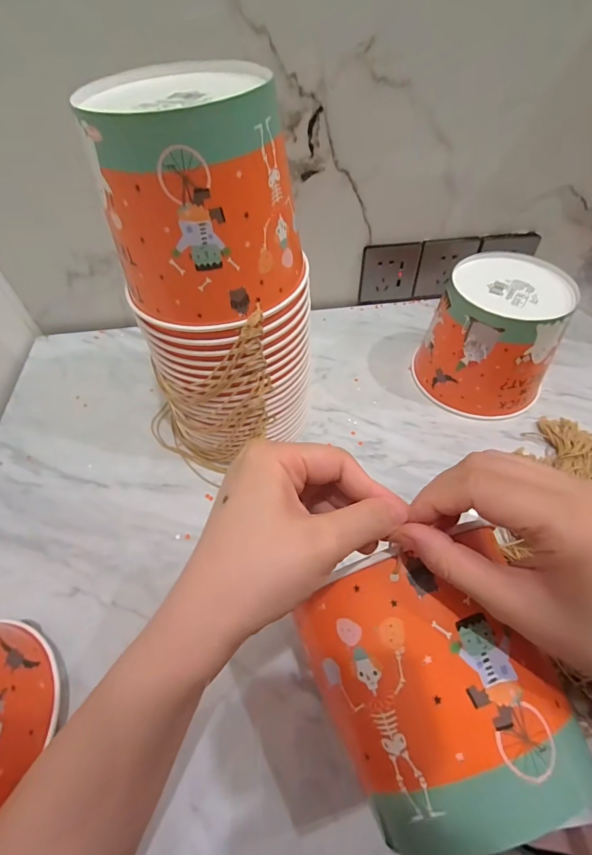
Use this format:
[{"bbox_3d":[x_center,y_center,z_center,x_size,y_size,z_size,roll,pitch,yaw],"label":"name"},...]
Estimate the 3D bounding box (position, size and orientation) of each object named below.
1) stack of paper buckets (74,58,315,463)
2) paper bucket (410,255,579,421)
[{"bbox_3d":[-0.064,-0.110,0.370,0.146,0.327,0.146,15,54,13],"label":"stack of paper buckets"},{"bbox_3d":[0.237,-0.107,0.480,0.137,0.136,0.139,-1,52,1],"label":"paper bucket"}]

